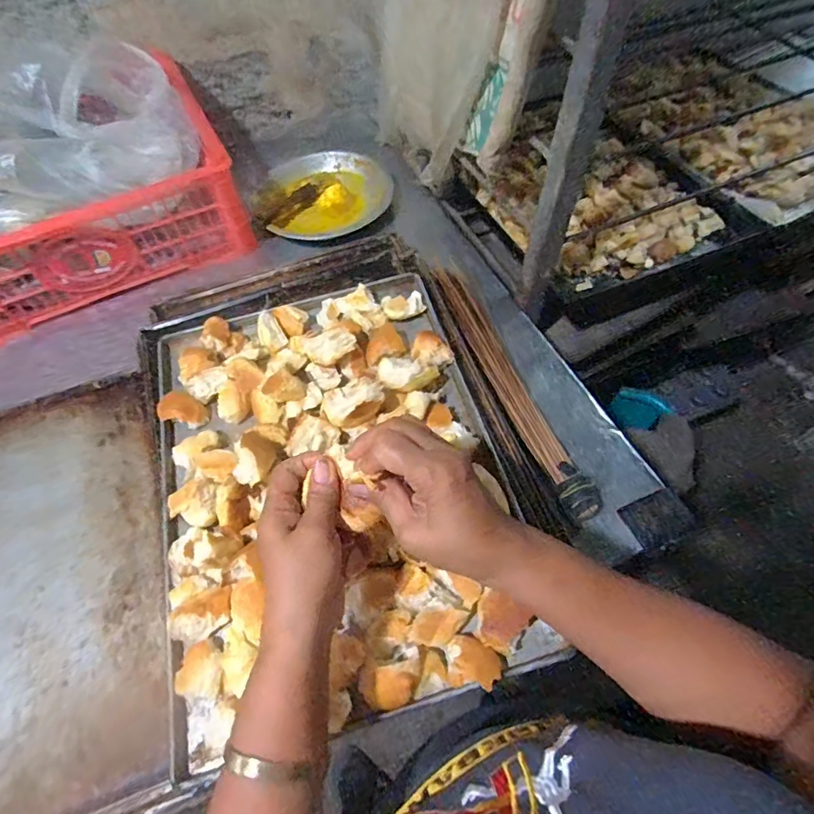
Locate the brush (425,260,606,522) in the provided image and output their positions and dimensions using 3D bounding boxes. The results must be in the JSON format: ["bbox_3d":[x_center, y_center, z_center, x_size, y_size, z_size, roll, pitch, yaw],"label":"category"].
[{"bbox_3d":[0.118,-0.034,0.584,0.056,0.043,0.359,-21,61,-10],"label":"brush"}]

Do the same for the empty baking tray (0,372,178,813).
[{"bbox_3d":[-0.401,0.183,0.494,0.334,0.019,0.436,-19,63,-10],"label":"empty baking tray"}]

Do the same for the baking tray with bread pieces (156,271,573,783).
[{"bbox_3d":[-0.082,0.047,0.481,0.329,0.054,0.451,-14,60,-6],"label":"baking tray with bread pieces"}]

